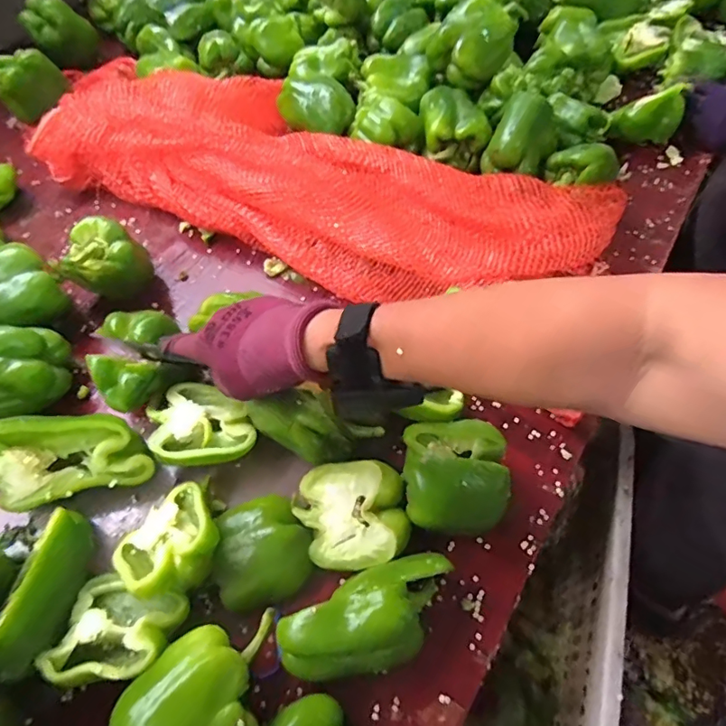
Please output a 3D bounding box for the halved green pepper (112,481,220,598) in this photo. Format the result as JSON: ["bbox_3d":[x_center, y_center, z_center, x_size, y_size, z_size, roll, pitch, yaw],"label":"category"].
[{"bbox_3d":[-0.153,0.147,0.421,0.084,0.036,0.084,-38,32,-7],"label":"halved green pepper"}]

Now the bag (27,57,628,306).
[{"bbox_3d":[-0.064,-0.244,0.656,0.730,0.087,0.263,23,60,16],"label":"bag"}]

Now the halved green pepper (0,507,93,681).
[{"bbox_3d":[-0.245,0.174,0.403,0.037,0.040,0.126,-2,41,0],"label":"halved green pepper"}]

